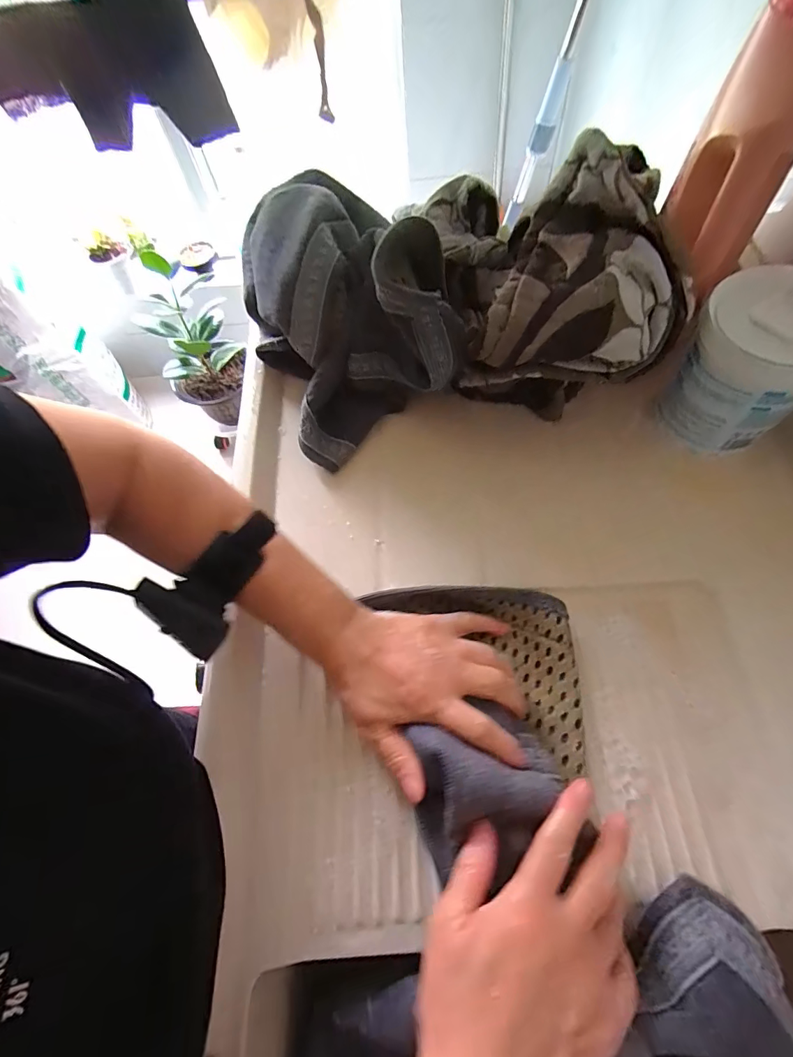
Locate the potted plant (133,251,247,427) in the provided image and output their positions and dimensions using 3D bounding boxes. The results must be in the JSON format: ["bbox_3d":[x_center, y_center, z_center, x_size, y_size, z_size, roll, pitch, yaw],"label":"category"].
[{"bbox_3d":[-0.585,-0.528,1.317,0.234,0.410,0.265,-33,66,-11],"label":"potted plant"}]

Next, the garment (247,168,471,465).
[{"bbox_3d":[-0.064,-0.235,0.462,0.166,0.183,0.289,-16,65,-6],"label":"garment"}]

